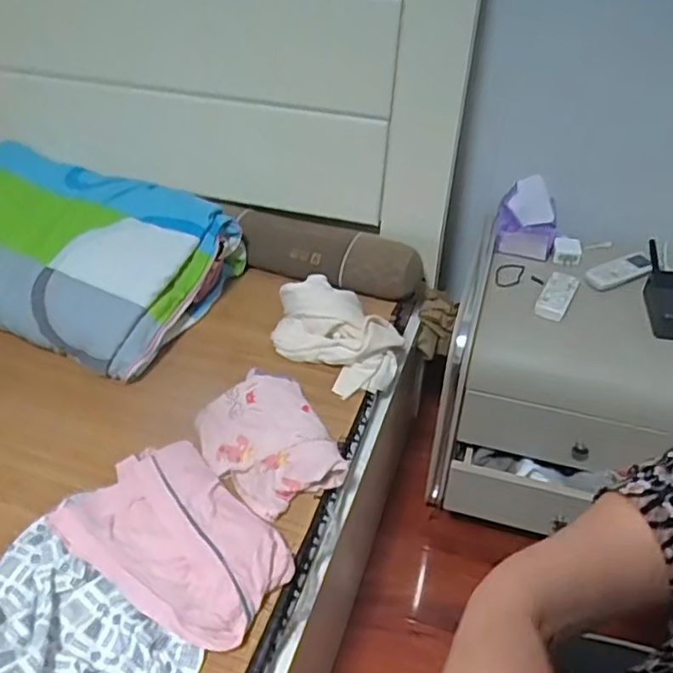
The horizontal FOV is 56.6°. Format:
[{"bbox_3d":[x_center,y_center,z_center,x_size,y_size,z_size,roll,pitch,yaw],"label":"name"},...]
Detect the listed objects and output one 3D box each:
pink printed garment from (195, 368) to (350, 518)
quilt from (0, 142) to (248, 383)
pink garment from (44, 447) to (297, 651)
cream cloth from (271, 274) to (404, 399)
[{"bbox_3d":[-0.102,0.144,0.901,0.169,0.035,0.231,-23,45,-23],"label":"pink printed garment"},{"bbox_3d":[-0.521,-0.175,1.163,0.581,0.167,0.376,19,44,22],"label":"quilt"},{"bbox_3d":[-0.195,0.236,0.770,0.288,0.031,0.185,24,46,26],"label":"pink garment"},{"bbox_3d":[-0.007,-0.010,1.046,0.227,0.074,0.168,21,45,24],"label":"cream cloth"}]

